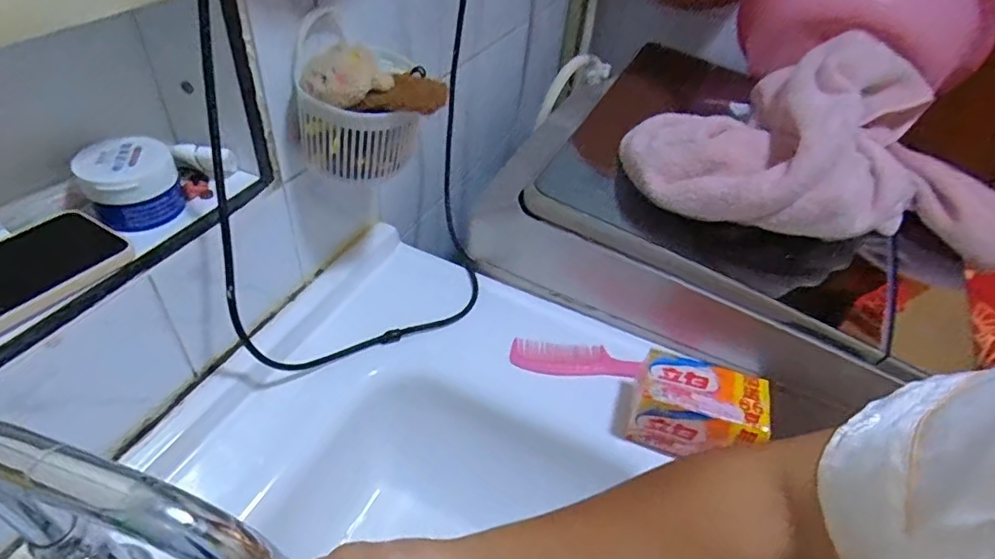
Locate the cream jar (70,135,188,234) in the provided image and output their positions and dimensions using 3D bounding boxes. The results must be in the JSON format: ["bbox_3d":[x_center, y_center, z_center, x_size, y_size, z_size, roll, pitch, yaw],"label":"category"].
[{"bbox_3d":[-0.293,-0.076,0.448,0.067,0.050,0.060,-19,49,-26],"label":"cream jar"}]

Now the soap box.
[{"bbox_3d":[0.190,0.128,0.547,0.122,0.076,0.072,19,44,12],"label":"soap box"}]

